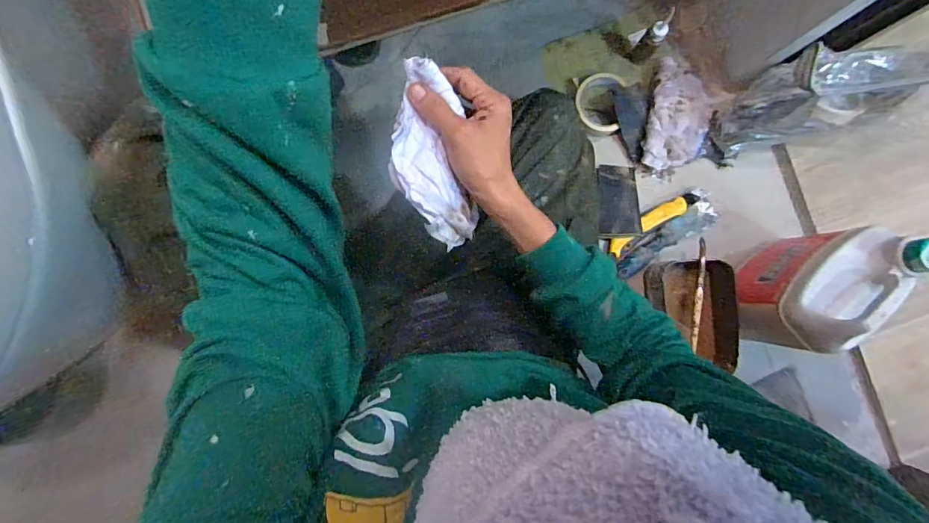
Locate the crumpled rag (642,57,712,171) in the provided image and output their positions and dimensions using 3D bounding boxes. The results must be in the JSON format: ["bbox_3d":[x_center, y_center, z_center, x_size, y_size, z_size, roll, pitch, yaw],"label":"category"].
[{"bbox_3d":[0.352,-0.239,0.747,0.100,0.034,0.184,17,87,-2],"label":"crumpled rag"}]

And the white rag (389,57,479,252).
[{"bbox_3d":[-0.032,-0.094,0.437,0.073,0.060,0.175,-17,112,-4],"label":"white rag"}]

